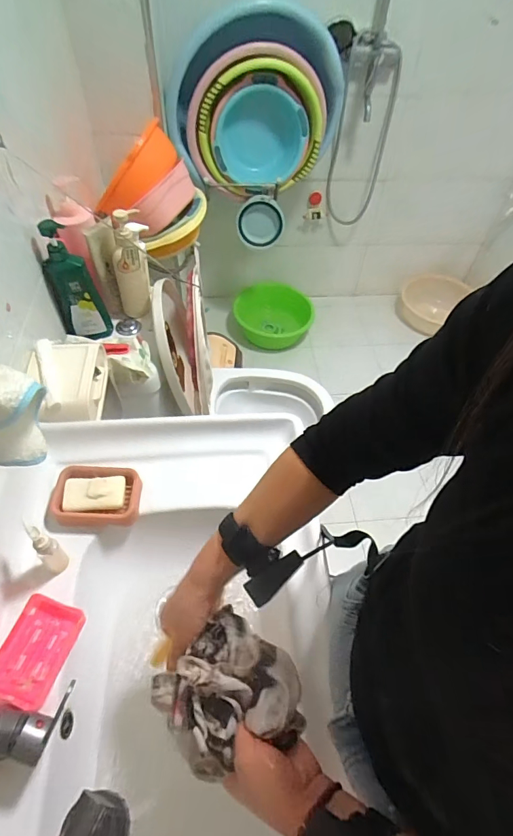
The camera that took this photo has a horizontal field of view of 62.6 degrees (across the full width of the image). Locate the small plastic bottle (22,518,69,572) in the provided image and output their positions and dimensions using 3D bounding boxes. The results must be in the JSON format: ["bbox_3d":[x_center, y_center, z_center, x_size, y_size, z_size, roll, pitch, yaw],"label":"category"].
[{"bbox_3d":[-0.276,0.174,0.557,0.023,0.133,0.027,33,58,20],"label":"small plastic bottle"}]

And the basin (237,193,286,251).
[{"bbox_3d":[0.025,-0.766,1.680,0.199,0.187,0.061,-10,54,-11],"label":"basin"}]

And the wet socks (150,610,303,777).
[{"bbox_3d":[-0.025,0.276,0.425,0.130,0.070,0.125,2,53,-2],"label":"wet socks"}]

